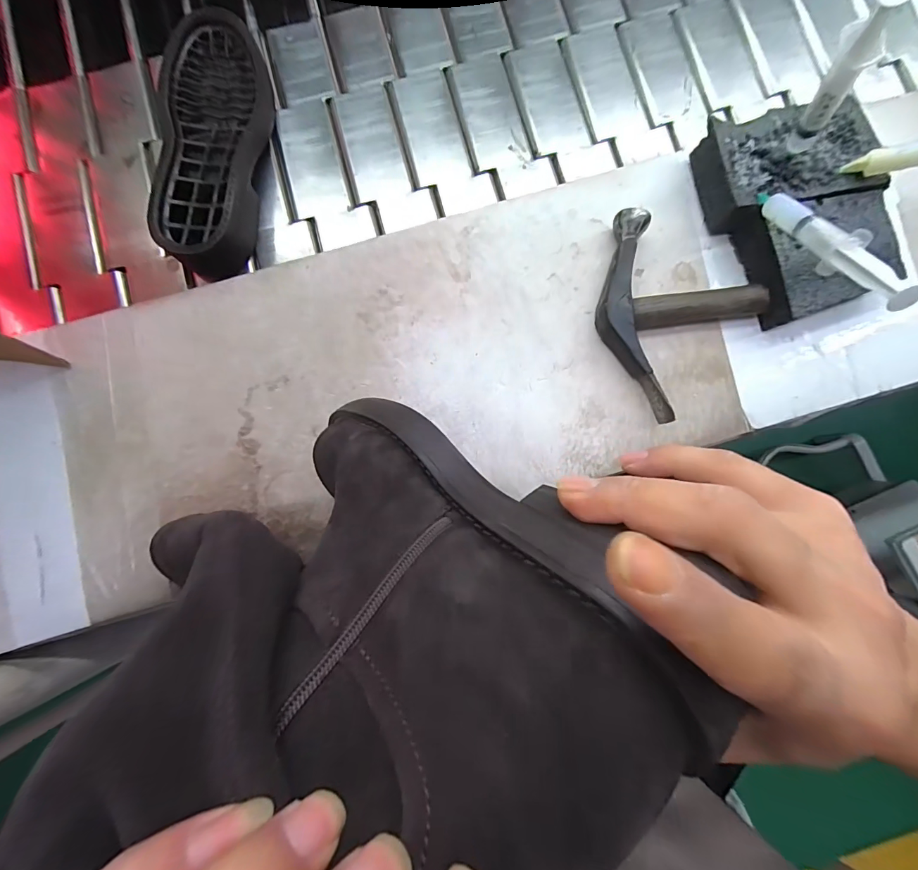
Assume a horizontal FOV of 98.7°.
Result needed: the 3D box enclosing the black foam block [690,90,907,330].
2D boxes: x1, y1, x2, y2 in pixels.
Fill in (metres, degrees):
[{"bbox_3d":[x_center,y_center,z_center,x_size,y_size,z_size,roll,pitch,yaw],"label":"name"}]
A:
[{"bbox_3d":[0.276,-0.181,0.320,0.124,0.038,0.166,-18,84,-2],"label":"black foam block"}]

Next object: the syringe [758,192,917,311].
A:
[{"bbox_3d":[0.237,-0.126,0.257,0.014,0.025,0.148,-3,50,-1],"label":"syringe"}]

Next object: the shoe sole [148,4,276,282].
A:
[{"bbox_3d":[-0.238,-0.294,0.383,0.095,0.042,0.275,-4,84,-1],"label":"shoe sole"}]

